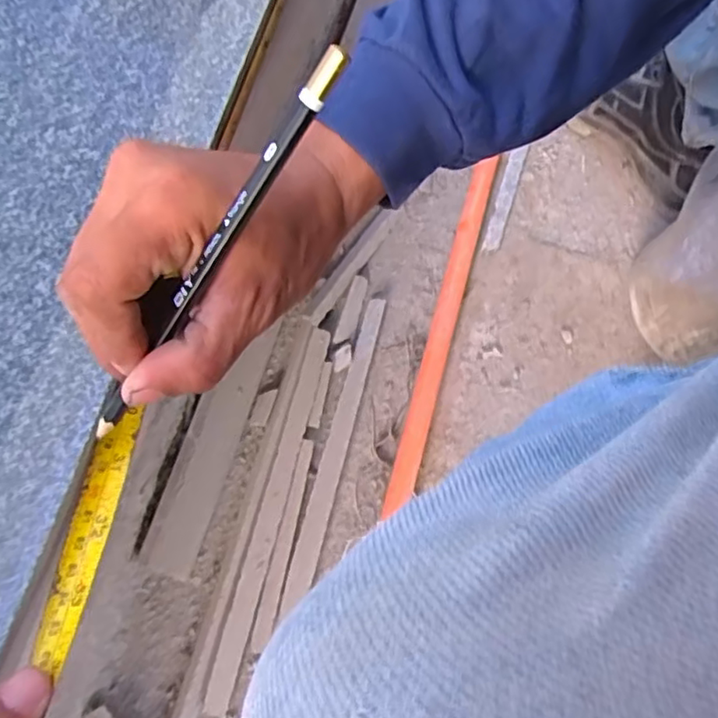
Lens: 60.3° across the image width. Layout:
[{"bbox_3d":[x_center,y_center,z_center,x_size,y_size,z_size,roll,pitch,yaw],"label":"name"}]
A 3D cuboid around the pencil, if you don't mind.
[{"bbox_3d":[-0.054,-0.031,0.211,0.013,0.008,0.166,46,115,12],"label":"pencil"}]

